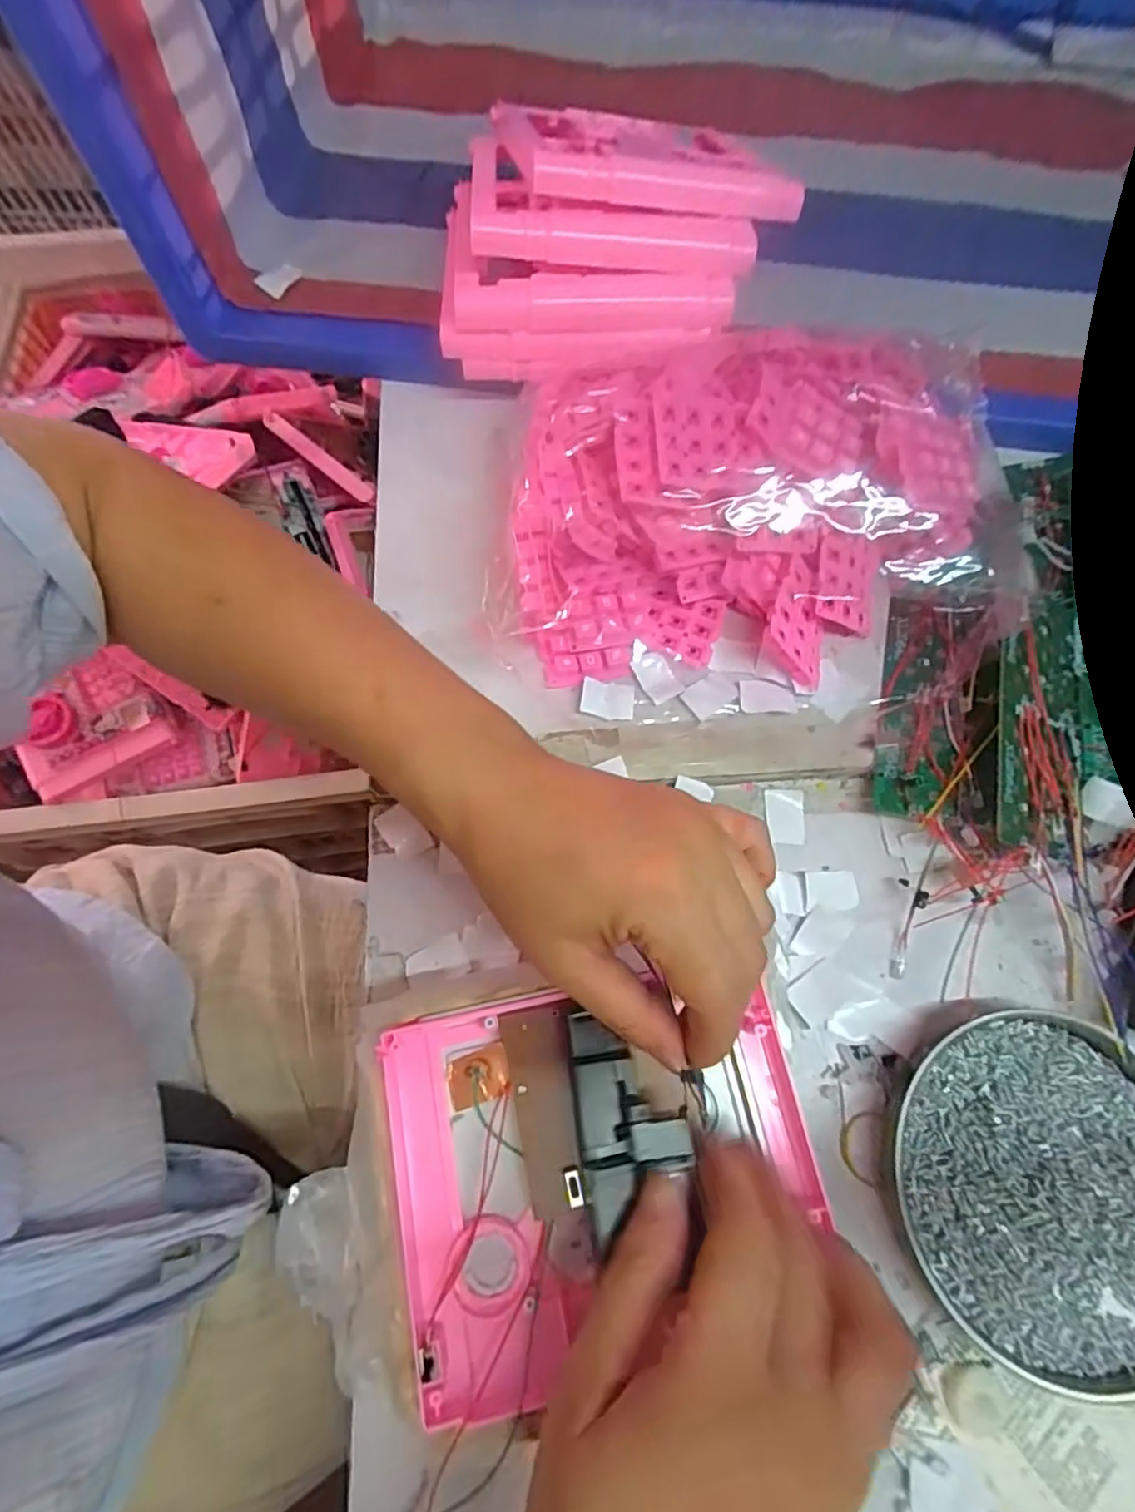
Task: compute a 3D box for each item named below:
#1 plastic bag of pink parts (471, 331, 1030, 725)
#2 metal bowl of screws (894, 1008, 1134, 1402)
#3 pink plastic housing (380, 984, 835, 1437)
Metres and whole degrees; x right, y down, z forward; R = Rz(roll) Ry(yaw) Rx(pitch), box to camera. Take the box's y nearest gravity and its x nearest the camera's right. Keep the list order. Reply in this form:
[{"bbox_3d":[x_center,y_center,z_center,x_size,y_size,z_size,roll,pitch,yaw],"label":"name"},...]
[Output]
[{"bbox_3d":[0.101,-0.124,0.351,0.270,0.071,0.191,1,70,0],"label":"plastic bag of pink parts"},{"bbox_3d":[0.213,0.186,0.282,0.131,0.020,0.132,0,70,0],"label":"metal bowl of screws"},{"bbox_3d":[0.011,0.163,0.258,0.160,0.034,0.128,-11,72,-4],"label":"pink plastic housing"}]

